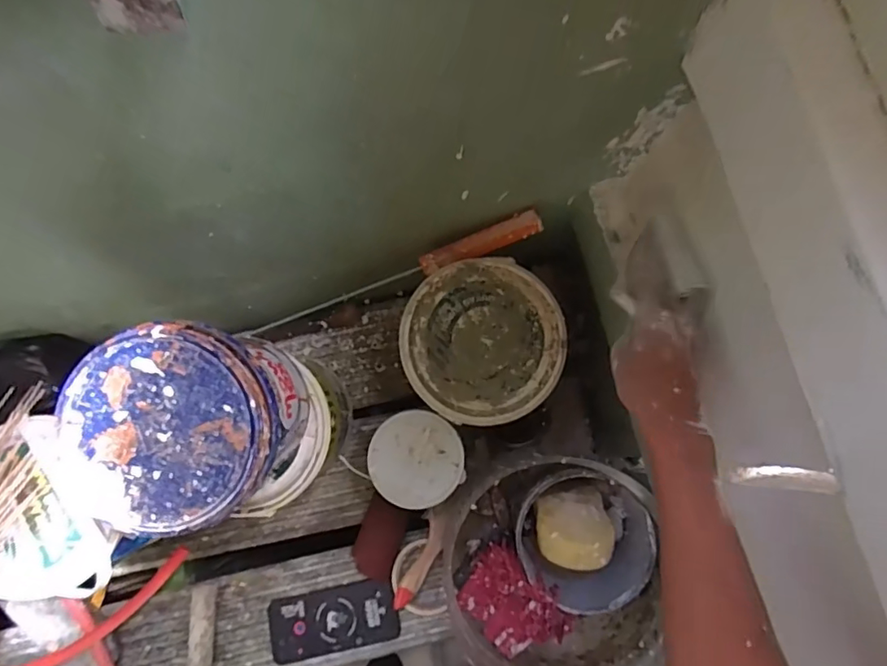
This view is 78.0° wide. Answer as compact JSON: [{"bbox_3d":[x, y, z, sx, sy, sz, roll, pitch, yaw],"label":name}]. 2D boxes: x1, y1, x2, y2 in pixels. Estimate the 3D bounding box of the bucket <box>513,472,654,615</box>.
[{"bbox_3d":[0.150,0.230,0.620,0.137,0.125,0.141,0,78,-1],"label":"bucket"}]

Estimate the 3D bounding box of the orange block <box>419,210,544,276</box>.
[{"bbox_3d":[0.040,-0.099,0.605,0.139,0.018,0.024,-19,79,17],"label":"orange block"}]

